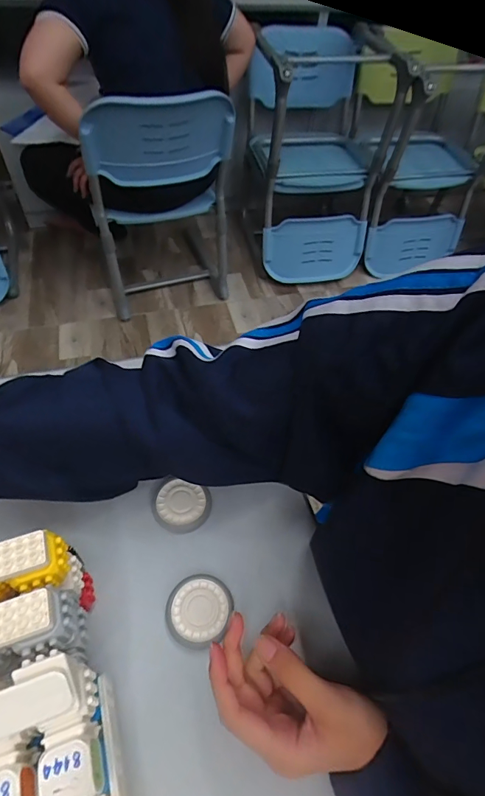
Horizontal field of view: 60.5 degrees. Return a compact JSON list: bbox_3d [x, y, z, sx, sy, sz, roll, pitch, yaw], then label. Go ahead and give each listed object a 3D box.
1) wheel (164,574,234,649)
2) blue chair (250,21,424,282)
[{"bbox_3d":[-0.039,0.189,0.371,0.054,0.014,0.056,3,53,-3],"label":"wheel"},{"bbox_3d":[0.266,-0.804,1.480,0.504,0.680,0.405,8,53,1],"label":"blue chair"}]

